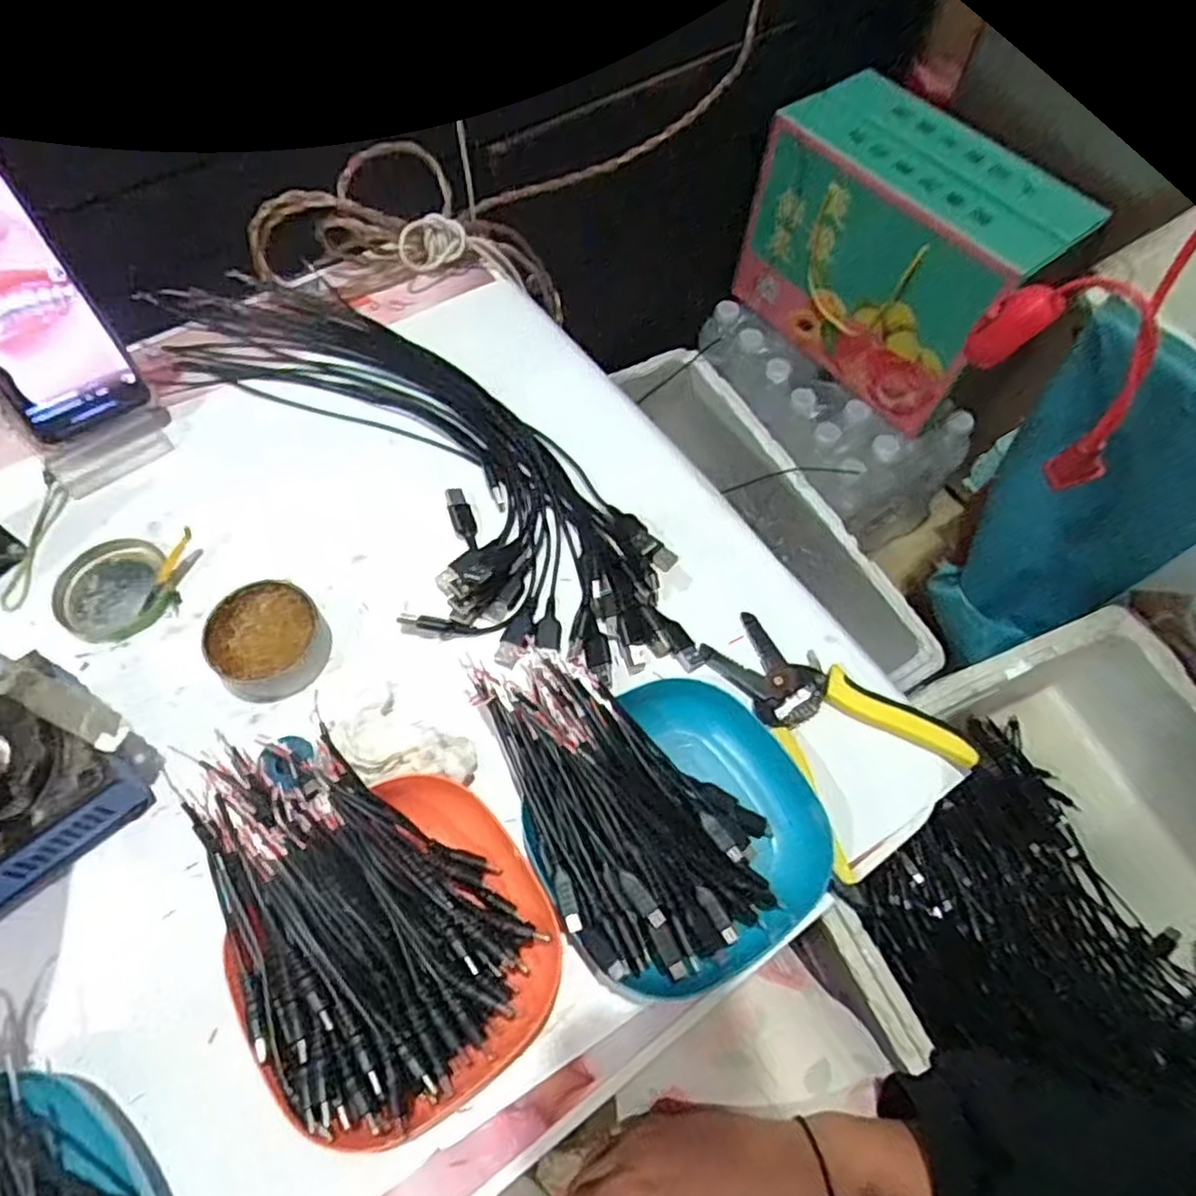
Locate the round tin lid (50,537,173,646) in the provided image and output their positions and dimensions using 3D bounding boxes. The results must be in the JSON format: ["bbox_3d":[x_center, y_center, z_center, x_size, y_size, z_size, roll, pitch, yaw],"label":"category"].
[{"bbox_3d":[-0.304,-0.005,0.449,0.066,0.006,0.070,1,64,-2],"label":"round tin lid"}]

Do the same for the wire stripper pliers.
[{"bbox_3d":[0.128,0.067,0.415,0.103,0.016,0.144,-32,69,-17],"label":"wire stripper pliers"}]

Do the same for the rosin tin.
[{"bbox_3d":[-0.192,0.026,0.424,0.062,0.028,0.068,1,64,-2],"label":"rosin tin"}]

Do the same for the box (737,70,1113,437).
[{"bbox_3d":[0.348,-0.392,0.856,0.162,0.260,0.334,-33,70,-17],"label":"box"}]

